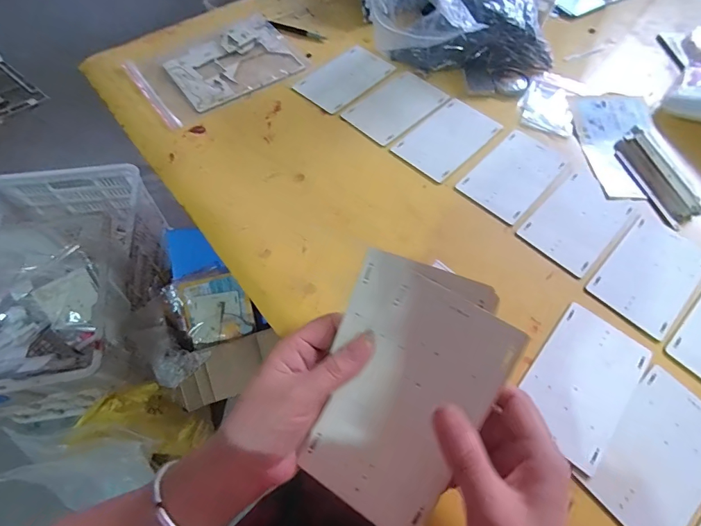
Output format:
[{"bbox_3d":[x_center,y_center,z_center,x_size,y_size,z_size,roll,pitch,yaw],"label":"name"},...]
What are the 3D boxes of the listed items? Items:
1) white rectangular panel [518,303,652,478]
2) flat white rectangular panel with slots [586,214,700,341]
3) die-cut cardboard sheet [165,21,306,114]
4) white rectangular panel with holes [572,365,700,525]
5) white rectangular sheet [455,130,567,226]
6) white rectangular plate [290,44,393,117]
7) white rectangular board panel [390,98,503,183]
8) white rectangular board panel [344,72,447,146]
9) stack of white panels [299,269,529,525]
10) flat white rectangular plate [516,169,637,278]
[{"bbox_3d":[0.257,0.130,0.439,0.099,0.005,0.161,38,66,18],"label":"white rectangular panel"},{"bbox_3d":[0.395,0.008,0.515,0.100,0.004,0.178,41,67,19],"label":"flat white rectangular panel with slots"},{"bbox_3d":[-0.208,-0.356,0.702,0.213,0.009,0.155,-32,66,-18],"label":"die-cut cardboard sheet"},{"bbox_3d":[0.319,0.196,0.403,0.172,0.004,0.096,-36,68,-20],"label":"white rectangular panel with holes"},{"bbox_3d":[0.244,-0.134,0.591,0.099,0.004,0.163,39,66,18],"label":"white rectangular sheet"},{"bbox_3d":[-0.011,-0.330,0.698,0.102,0.004,0.173,38,66,18],"label":"white rectangular plate"},{"bbox_3d":[0.155,-0.199,0.625,0.102,0.006,0.166,39,66,18],"label":"white rectangular board panel"},{"bbox_3d":[0.078,-0.264,0.662,0.103,0.004,0.170,40,67,19],"label":"white rectangular board panel"},{"bbox_3d":[0.043,0.101,0.287,0.096,0.006,0.168,29,89,15],"label":"stack of white panels"},{"bbox_3d":[0.320,-0.061,0.551,0.170,0.004,0.098,-40,69,-21],"label":"flat white rectangular plate"}]

